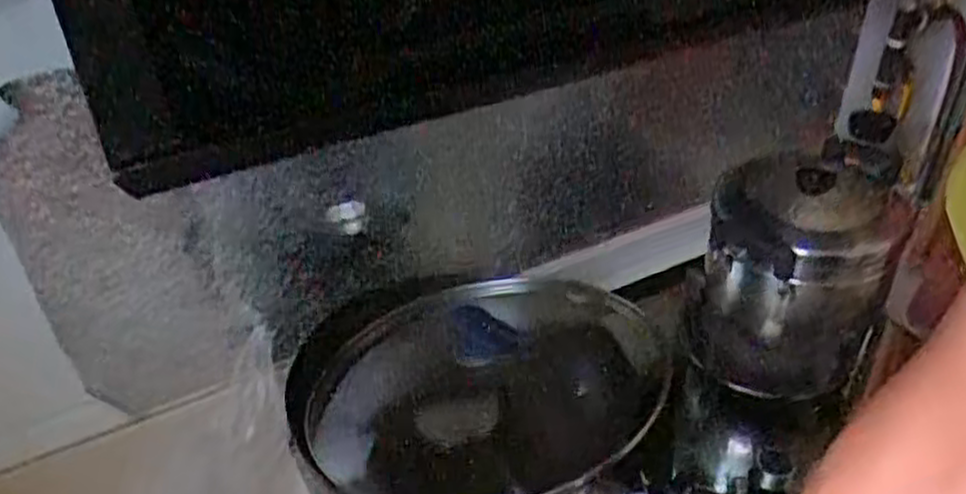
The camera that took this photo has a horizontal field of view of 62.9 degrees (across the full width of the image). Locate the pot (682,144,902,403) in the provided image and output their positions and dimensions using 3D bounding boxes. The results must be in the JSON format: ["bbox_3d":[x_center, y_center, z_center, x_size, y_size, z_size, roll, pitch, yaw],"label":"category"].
[{"bbox_3d":[0.364,0.042,0.929,0.178,0.239,0.200,19,40,26],"label":"pot"}]

